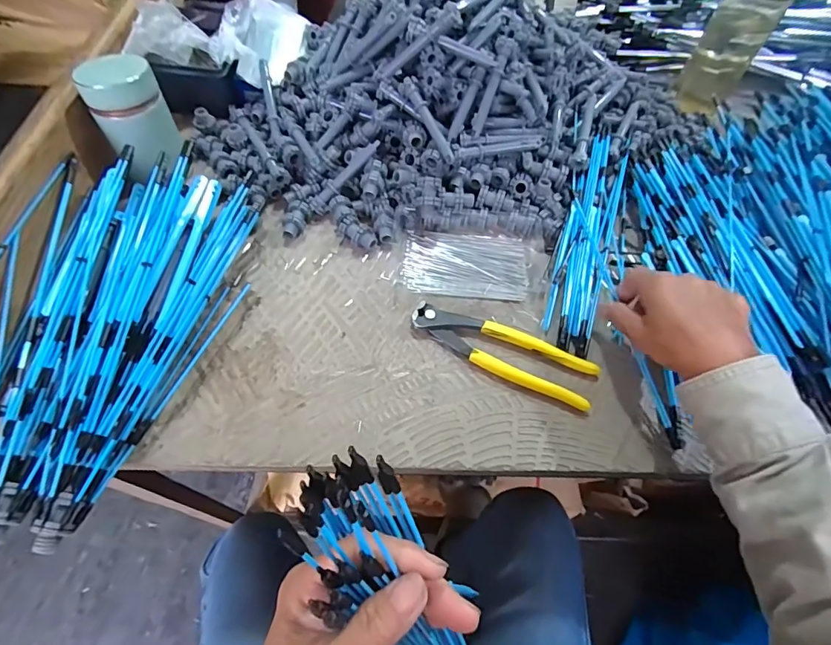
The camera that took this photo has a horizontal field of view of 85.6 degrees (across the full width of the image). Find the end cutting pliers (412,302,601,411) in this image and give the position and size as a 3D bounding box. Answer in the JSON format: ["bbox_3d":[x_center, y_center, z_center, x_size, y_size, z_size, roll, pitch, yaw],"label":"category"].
[{"bbox_3d":[0.076,0.023,0.399,0.164,0.015,0.046,25,61,12],"label":"end cutting pliers"}]

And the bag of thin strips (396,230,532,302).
[{"bbox_3d":[0.052,-0.058,0.454,0.127,0.007,0.076,4,59,0],"label":"bag of thin strips"}]

